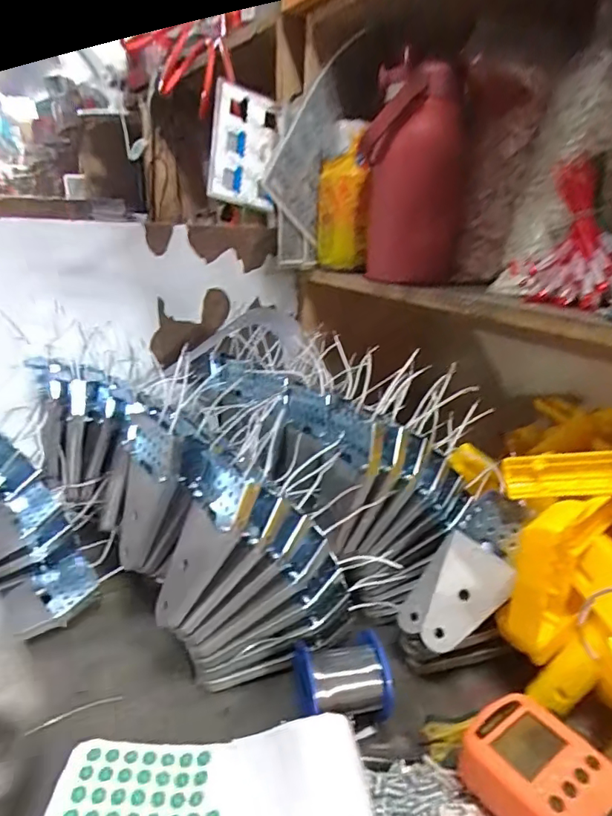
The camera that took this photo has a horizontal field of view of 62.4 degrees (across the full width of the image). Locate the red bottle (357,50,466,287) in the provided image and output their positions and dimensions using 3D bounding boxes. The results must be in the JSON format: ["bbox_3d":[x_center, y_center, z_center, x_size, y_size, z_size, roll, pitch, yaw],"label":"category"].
[{"bbox_3d":[0.117,-0.245,0.555,0.106,0.212,0.084,8,21,15],"label":"red bottle"}]

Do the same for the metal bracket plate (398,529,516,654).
[{"bbox_3d":[0.128,0.162,0.437,0.065,0.041,0.093,33,82,25],"label":"metal bracket plate"}]

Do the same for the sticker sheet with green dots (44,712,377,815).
[{"bbox_3d":[-0.063,0.248,0.338,0.203,0.026,0.061,-4,24,1],"label":"sticker sheet with green dots"}]

